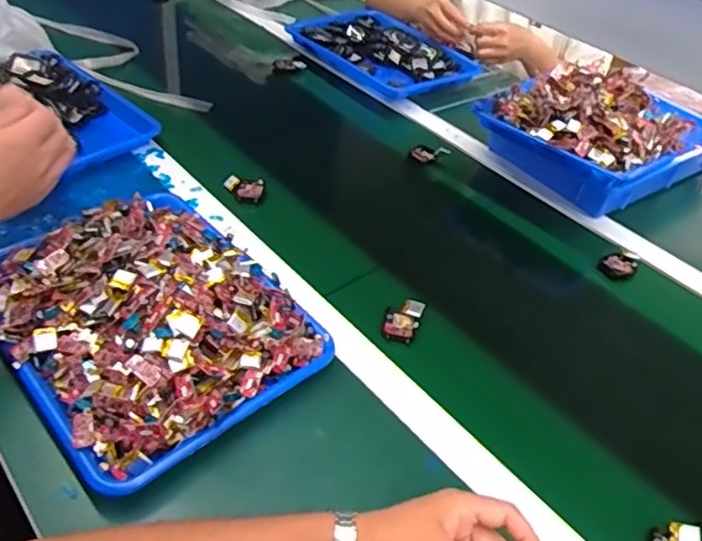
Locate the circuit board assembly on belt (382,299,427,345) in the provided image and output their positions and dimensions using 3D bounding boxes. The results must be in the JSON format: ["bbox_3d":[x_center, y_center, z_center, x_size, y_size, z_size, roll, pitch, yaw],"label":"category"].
[{"bbox_3d":[0.058,0.054,0.662,0.037,0.009,0.054,21,58,7],"label":"circuit board assembly on belt"}]

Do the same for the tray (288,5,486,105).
[{"bbox_3d":[0.062,-0.428,1.173,0.244,0.045,0.339,-26,52,-32],"label":"tray"}]

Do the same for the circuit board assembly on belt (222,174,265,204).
[{"bbox_3d":[-0.147,-0.111,0.821,0.056,0.017,0.039,2,42,-6],"label":"circuit board assembly on belt"}]

